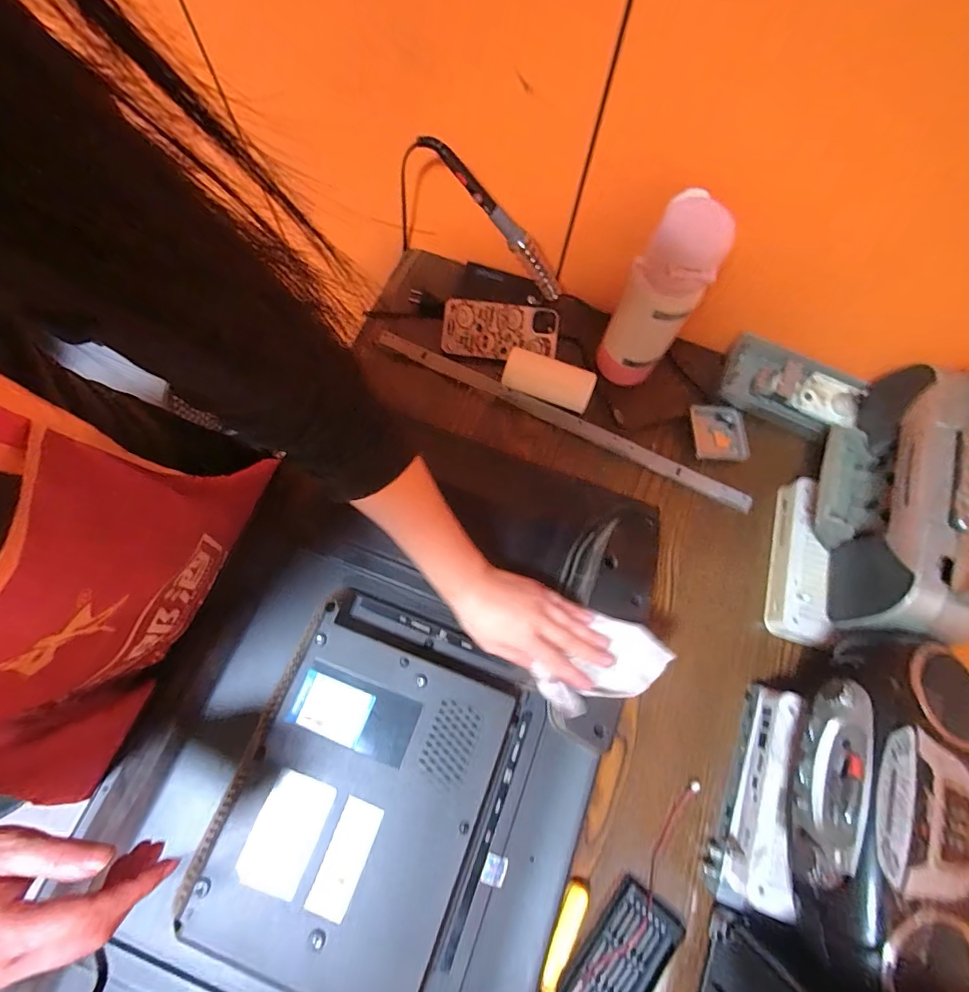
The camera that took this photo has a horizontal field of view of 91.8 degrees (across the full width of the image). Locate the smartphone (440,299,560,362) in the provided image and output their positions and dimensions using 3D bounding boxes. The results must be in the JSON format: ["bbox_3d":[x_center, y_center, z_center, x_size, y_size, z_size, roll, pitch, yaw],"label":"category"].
[{"bbox_3d":[0.019,-0.209,0.601,0.146,0.010,0.070,7,95,2],"label":"smartphone"}]

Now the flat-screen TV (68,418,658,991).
[{"bbox_3d":[-0.125,0.257,0.427,0.411,0.080,0.699,21,77,6],"label":"flat-screen TV"}]

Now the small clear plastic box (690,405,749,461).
[{"bbox_3d":[0.287,-0.076,0.575,0.070,0.008,0.066,2,84,-8],"label":"small clear plastic box"}]

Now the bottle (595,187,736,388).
[{"bbox_3d":[0.180,-0.198,0.498,0.074,0.226,0.065,31,74,6],"label":"bottle"}]

